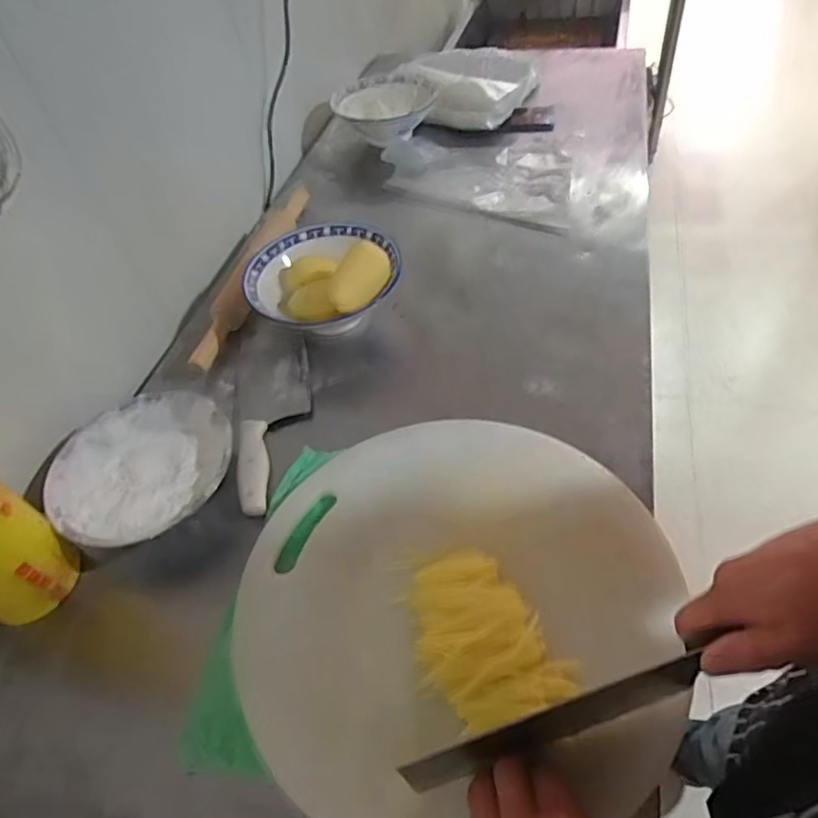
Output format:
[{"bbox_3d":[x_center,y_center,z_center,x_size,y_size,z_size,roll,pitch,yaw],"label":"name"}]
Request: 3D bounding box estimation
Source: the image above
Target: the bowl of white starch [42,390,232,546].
[{"bbox_3d":[-0.263,0.063,0.590,0.174,0.045,0.165,-4,50,5],"label":"bowl of white starch"}]

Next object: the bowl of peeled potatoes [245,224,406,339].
[{"bbox_3d":[-0.107,-0.162,0.733,0.187,0.088,0.182,-4,50,5],"label":"bowl of peeled potatoes"}]

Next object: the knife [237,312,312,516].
[{"bbox_3d":[-0.154,-0.017,0.662,0.084,0.026,0.288,-14,49,-3],"label":"knife"}]

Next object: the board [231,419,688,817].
[{"bbox_3d":[0.040,0.152,0.492,0.358,0.036,0.351,-4,50,5],"label":"board"}]

